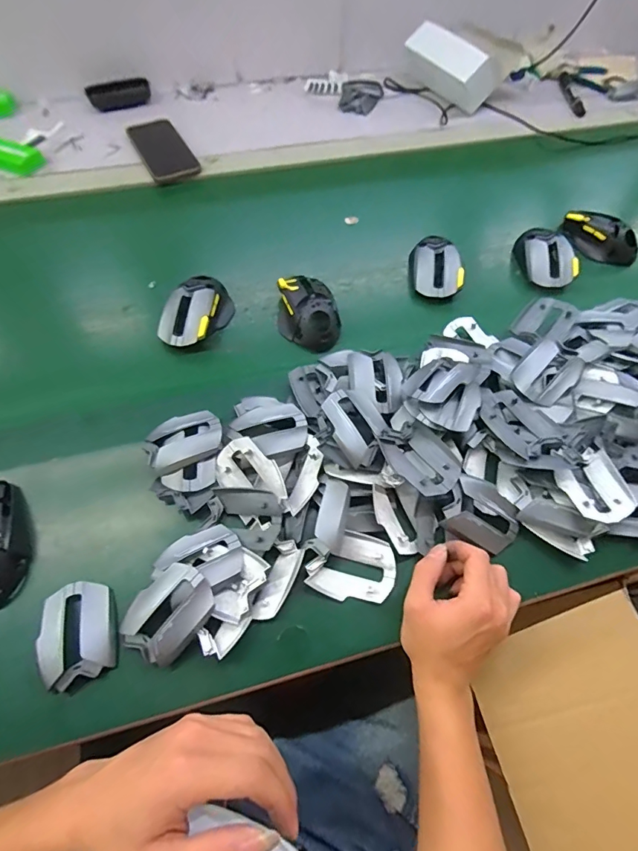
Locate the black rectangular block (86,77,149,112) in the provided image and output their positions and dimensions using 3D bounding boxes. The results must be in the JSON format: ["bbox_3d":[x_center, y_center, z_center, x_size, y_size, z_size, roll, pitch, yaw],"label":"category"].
[{"bbox_3d":[-0.355,-0.591,0.777,0.104,0.043,0.022,-22,63,-13],"label":"black rectangular block"}]

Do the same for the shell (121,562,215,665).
[{"bbox_3d":[-0.128,0.161,0.374,0.056,0.020,0.077,32,64,16],"label":"shell"}]

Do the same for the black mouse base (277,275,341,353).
[{"bbox_3d":[-0.017,-0.149,0.553,0.074,0.038,0.115,-9,61,-6],"label":"black mouse base"}]

